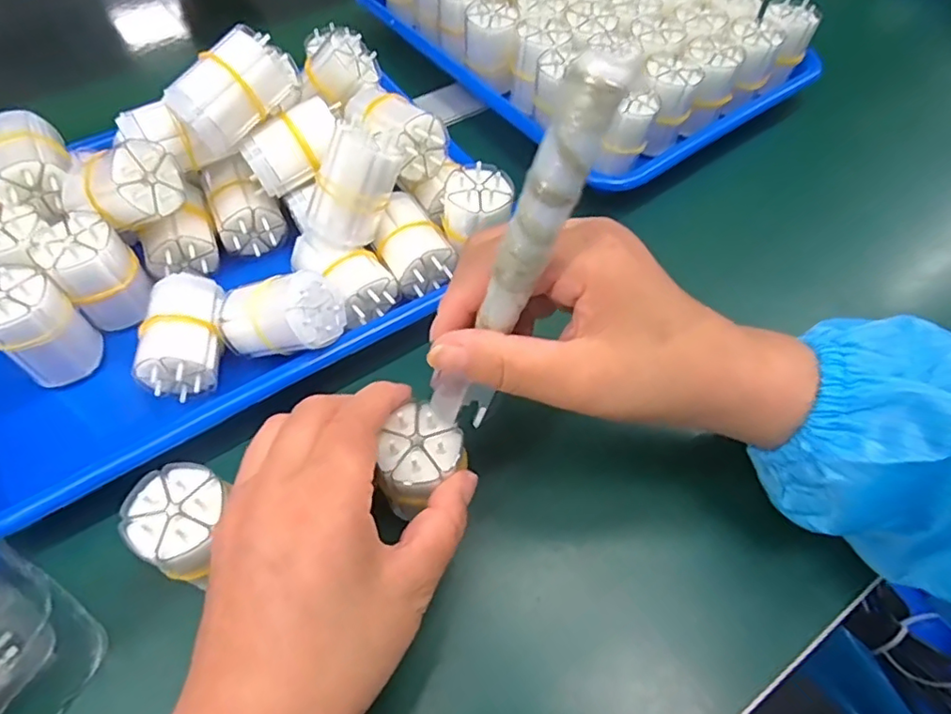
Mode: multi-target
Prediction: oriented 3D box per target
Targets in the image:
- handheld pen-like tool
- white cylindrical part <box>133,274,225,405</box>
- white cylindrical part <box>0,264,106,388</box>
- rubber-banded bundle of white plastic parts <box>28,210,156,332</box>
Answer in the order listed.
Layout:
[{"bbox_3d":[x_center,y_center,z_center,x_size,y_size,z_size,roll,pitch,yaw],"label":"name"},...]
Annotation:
[{"bbox_3d":[0.014,-0.028,0.199,0.016,0.149,0.018,-21,57,-39],"label":"handheld pen-like tool"},{"bbox_3d":[-0.155,-0.012,0.312,0.035,0.030,0.065,-6,57,-4],"label":"white cylindrical part"},{"bbox_3d":[-0.225,-0.016,0.300,0.034,0.058,0.037,39,65,22],"label":"white cylindrical part"},{"bbox_3d":[-0.205,-0.046,0.318,0.038,0.055,0.032,-36,64,-21],"label":"rubber-banded bundle of white plastic parts"}]

